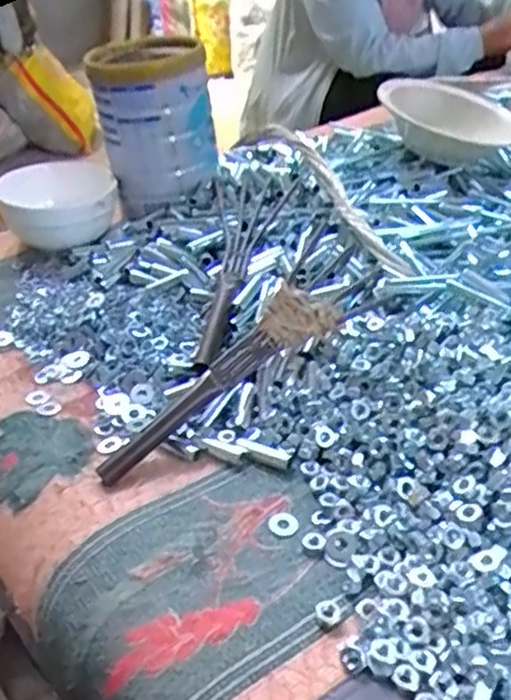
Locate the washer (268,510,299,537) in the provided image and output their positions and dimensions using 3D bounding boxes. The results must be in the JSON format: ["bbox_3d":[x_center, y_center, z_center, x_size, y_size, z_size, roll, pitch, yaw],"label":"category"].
[{"bbox_3d":[0.018,0.112,0.438,0.018,0.004,0.019,-3,36,2],"label":"washer"}]

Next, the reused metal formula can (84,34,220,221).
[{"bbox_3d":[-0.112,-0.257,0.771,0.123,0.164,0.130,-8,36,-5],"label":"reused metal formula can"}]

